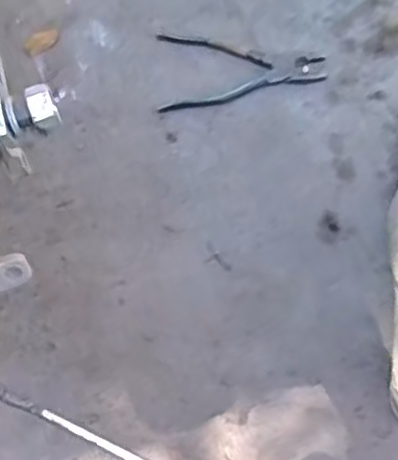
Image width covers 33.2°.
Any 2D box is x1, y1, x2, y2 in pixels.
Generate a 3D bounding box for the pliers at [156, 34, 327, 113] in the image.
[{"bbox_3d":[0.049,-0.183,0.761,0.183,0.016,0.083,-2,80,2],"label":"pliers"}]

